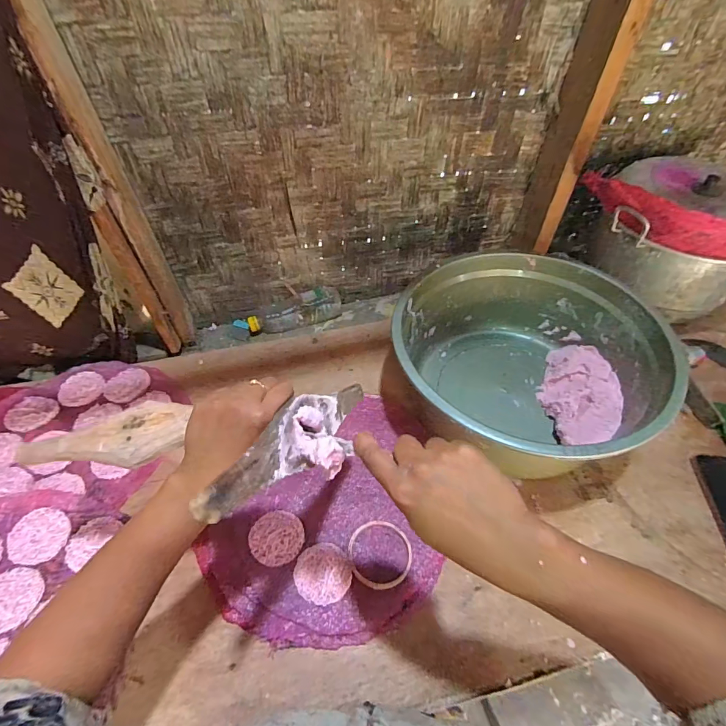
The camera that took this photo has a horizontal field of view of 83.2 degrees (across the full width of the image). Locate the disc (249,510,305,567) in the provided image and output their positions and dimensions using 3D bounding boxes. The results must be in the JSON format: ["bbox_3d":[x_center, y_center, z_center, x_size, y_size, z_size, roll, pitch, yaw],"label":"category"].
[{"bbox_3d":[-0.124,0.251,0.590,0.076,0.007,0.073,-1,49,1],"label":"disc"}]

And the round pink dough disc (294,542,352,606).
[{"bbox_3d":[-0.055,0.286,0.559,0.076,0.007,0.073,-1,49,1],"label":"round pink dough disc"}]

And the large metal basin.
[{"bbox_3d":[0.264,0.011,0.692,0.400,0.178,0.390,-1,49,1],"label":"large metal basin"}]

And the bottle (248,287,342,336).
[{"bbox_3d":[-0.166,-0.128,0.997,0.226,0.061,0.070,-14,50,-10],"label":"bottle"}]

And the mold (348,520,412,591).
[{"bbox_3d":[0.023,0.267,0.574,0.085,0.004,0.092,-1,49,1],"label":"mold"}]

